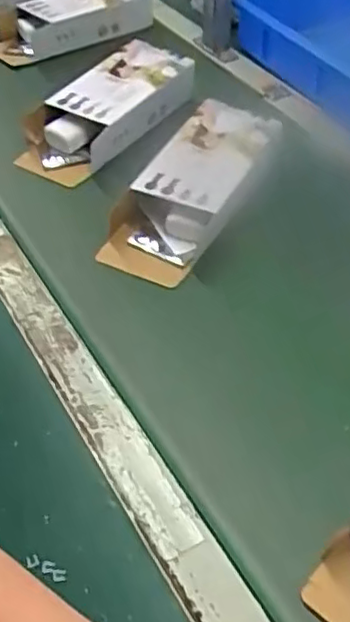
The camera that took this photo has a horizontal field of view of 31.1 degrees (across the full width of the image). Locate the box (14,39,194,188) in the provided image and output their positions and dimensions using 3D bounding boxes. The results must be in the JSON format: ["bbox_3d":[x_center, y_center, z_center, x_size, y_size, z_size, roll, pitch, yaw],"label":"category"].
[{"bbox_3d":[-0.086,-0.259,0.800,0.123,0.065,0.253,28,55,28],"label":"box"}]

